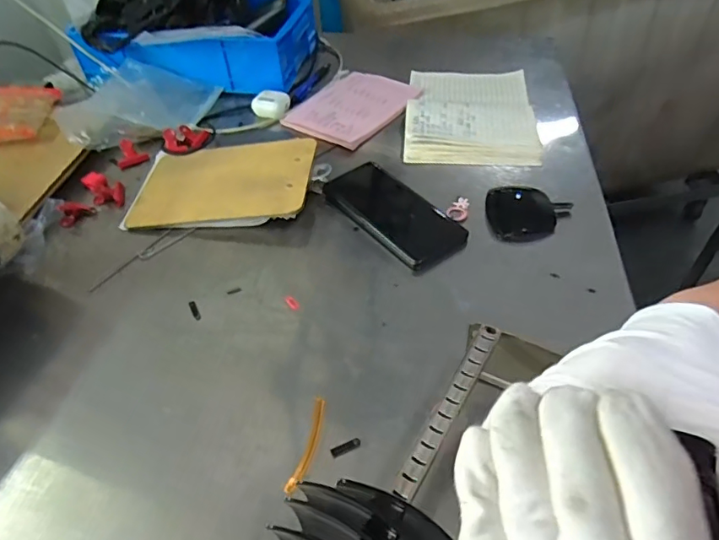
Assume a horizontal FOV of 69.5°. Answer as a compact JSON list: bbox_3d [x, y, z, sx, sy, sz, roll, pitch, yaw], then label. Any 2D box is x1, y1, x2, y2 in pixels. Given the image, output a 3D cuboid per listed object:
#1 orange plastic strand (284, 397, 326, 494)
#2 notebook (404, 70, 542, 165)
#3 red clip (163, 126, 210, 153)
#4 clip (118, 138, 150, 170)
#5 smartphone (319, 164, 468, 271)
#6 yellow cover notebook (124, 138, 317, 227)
[{"bbox_3d":[-0.039,0.134,0.399,0.012,0.004,0.077,9,47,13],"label":"orange plastic strand"},{"bbox_3d":[0.153,-0.226,0.718,0.169,0.013,0.237,3,46,7],"label":"notebook"},{"bbox_3d":[-0.231,-0.173,0.694,0.057,0.022,0.041,-16,47,-11],"label":"red clip"},{"bbox_3d":[-0.304,-0.156,0.686,0.040,0.026,0.034,-24,49,-18],"label":"clip"},{"bbox_3d":[0.039,-0.067,0.580,0.082,0.017,0.168,-33,52,-25],"label":"smartphone"},{"bbox_3d":[-0.158,-0.108,0.615,0.204,0.034,0.137,2,46,6],"label":"yellow cover notebook"}]

